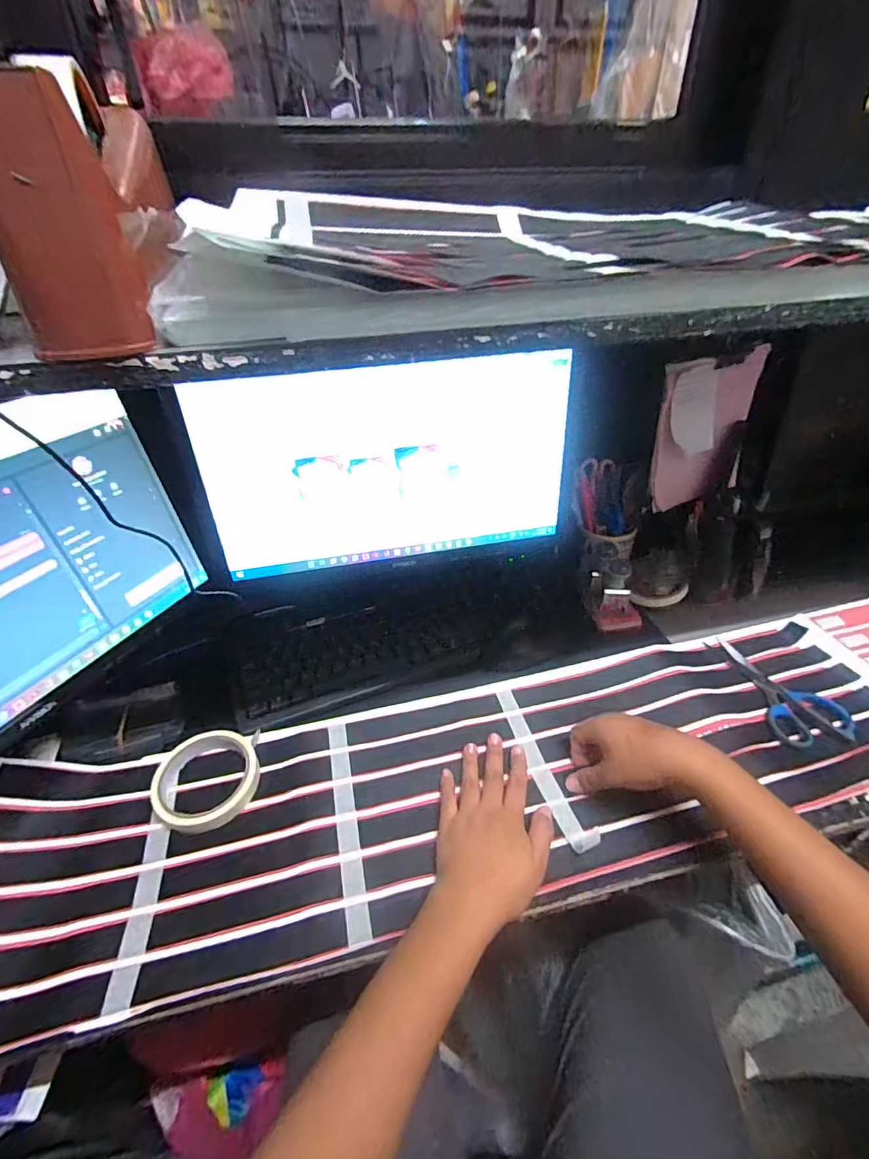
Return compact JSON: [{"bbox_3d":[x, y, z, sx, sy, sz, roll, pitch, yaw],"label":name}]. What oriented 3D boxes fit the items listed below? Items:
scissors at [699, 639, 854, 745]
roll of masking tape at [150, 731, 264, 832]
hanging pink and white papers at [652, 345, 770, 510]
[{"bbox_3d":[0.388,0.119,0.552,0.077,0.015,0.149,-5,38,-4],"label":"scissors"},{"bbox_3d":[-0.216,0.189,0.467,0.092,0.019,0.089,-13,39,-14],"label":"roll of masking tape"},{"bbox_3d":[0.337,-0.182,0.599,0.126,0.173,0.025,-15,31,-10],"label":"hanging pink and white papers"}]

